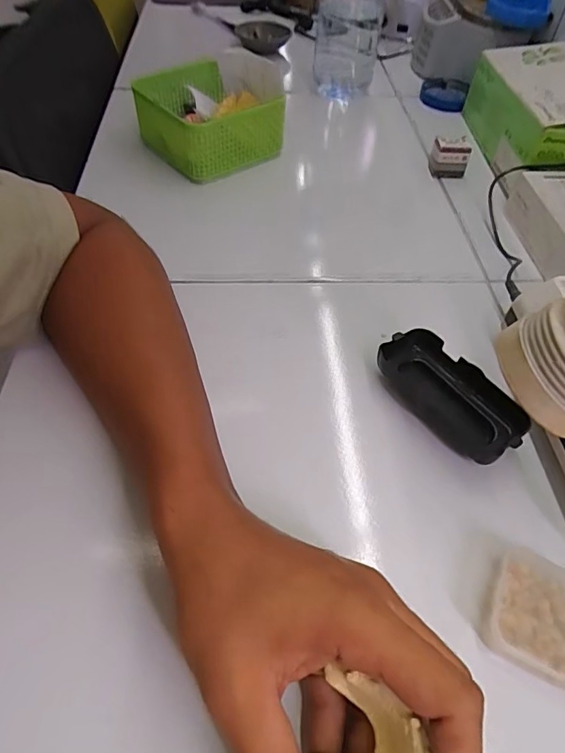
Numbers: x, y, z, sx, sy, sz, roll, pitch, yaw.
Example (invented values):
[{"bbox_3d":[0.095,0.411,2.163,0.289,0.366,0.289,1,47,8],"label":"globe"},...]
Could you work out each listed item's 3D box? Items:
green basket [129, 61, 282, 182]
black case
[{"bbox_3d":[-0.090,-0.297,0.552,0.123,0.057,0.161,-31,61,-25],"label":"green basket"},{"bbox_3d":[0.120,0.014,0.350,0.052,0.029,0.109,-29,60,-24],"label":"black case"}]

